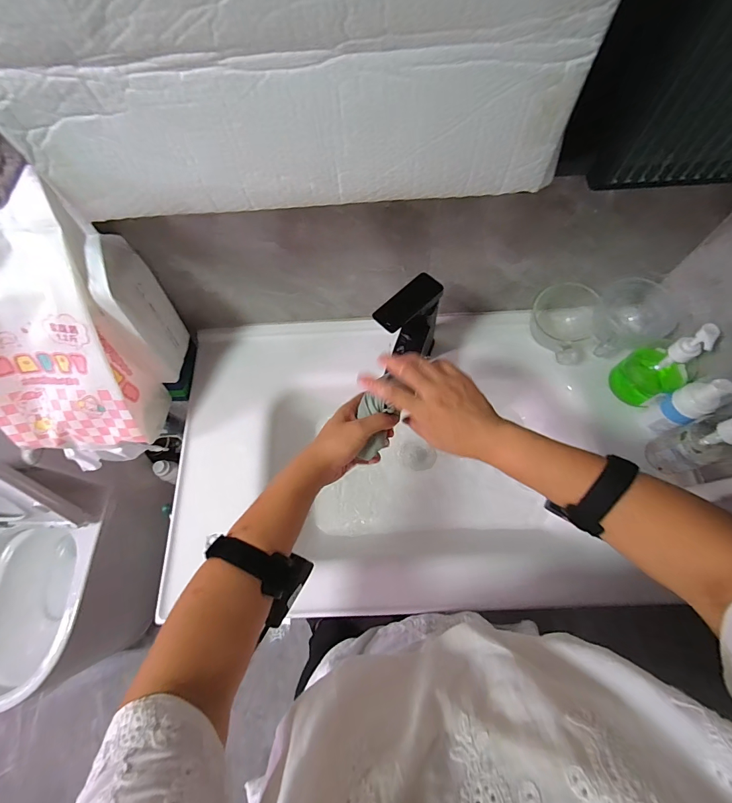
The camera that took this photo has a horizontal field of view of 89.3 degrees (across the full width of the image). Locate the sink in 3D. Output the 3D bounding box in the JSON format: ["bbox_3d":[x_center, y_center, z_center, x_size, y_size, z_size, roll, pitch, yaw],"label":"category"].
[{"bbox_3d":[0.078,0.088,0.630,0.737,0.155,0.456,-4,67,0],"label":"sink"}]

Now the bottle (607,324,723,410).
[{"bbox_3d":[0.447,-0.060,0.550,0.073,0.160,0.079,-28,69,-10],"label":"bottle"}]

